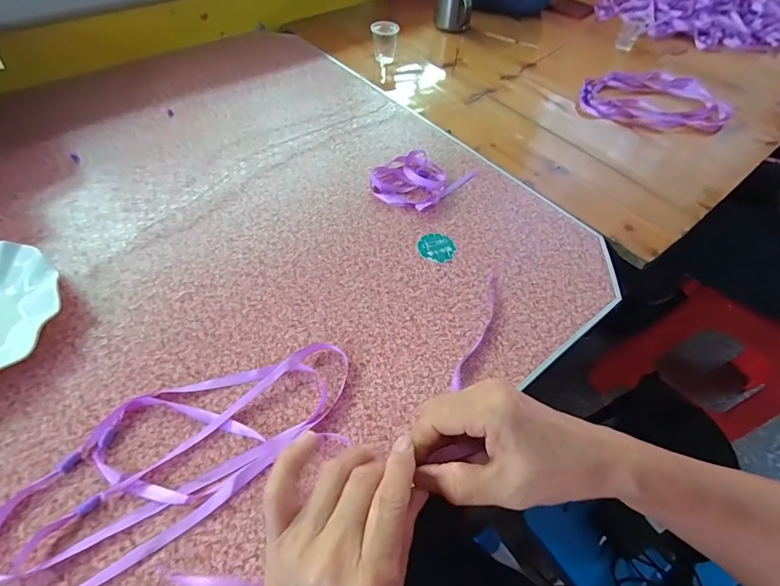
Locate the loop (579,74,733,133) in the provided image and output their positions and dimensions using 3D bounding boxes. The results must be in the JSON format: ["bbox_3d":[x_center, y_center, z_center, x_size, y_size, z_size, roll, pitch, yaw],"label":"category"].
[{"bbox_3d":[0.466,-0.343,0.696,0.245,0.014,0.181,-10,55,-10],"label":"loop"}]

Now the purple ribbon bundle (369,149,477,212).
[{"bbox_3d":[0.039,-0.160,0.542,0.097,0.017,0.126,38,61,22],"label":"purple ribbon bundle"}]

